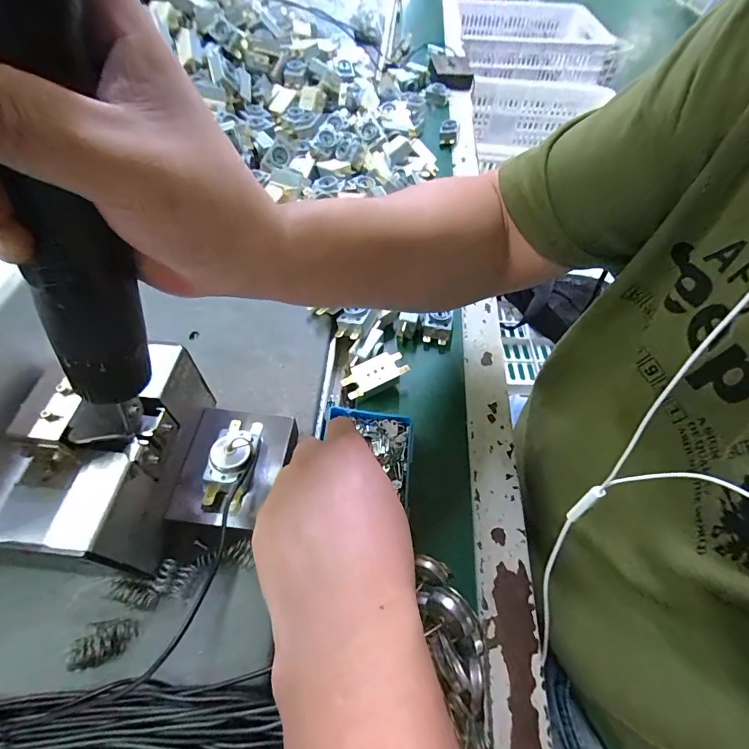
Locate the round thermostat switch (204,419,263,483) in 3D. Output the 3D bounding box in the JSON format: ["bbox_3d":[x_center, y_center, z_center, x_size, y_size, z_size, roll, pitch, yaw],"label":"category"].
[{"bbox_3d":[-0.091,0.049,0.271,0.027,0.019,0.046,6,56,0],"label":"round thermostat switch"}]

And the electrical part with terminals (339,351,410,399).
[{"bbox_3d":[0.001,-0.001,0.368,0.059,0.014,0.027,-18,59,-16],"label":"electrical part with terminals"}]

